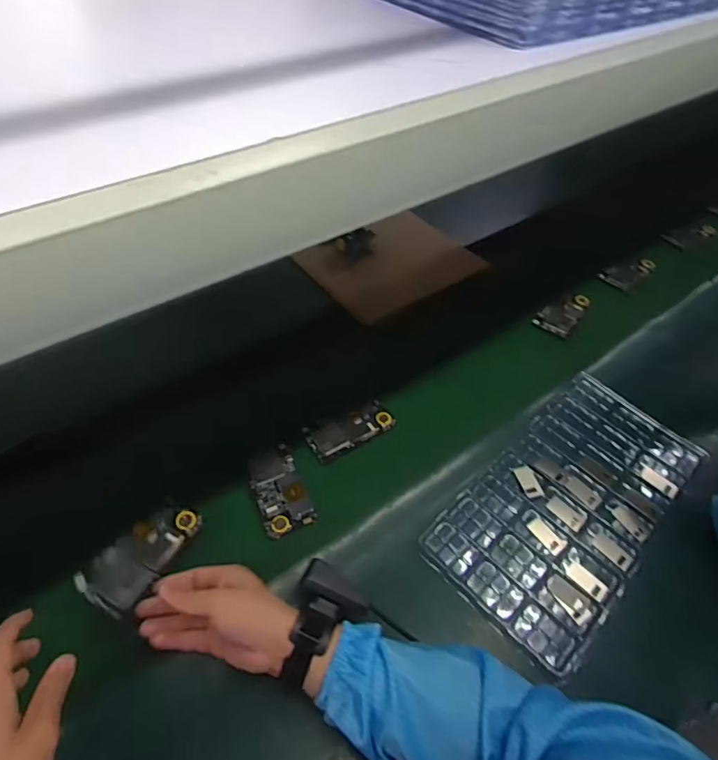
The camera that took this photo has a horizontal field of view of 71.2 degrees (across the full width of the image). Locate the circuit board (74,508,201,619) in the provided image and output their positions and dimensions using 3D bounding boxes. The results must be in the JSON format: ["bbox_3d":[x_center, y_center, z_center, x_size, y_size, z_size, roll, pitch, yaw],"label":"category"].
[{"bbox_3d":[-0.227,0.183,0.529,0.068,0.010,0.122,30,53,21],"label":"circuit board"}]

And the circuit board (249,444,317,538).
[{"bbox_3d":[-0.101,0.139,0.635,0.060,0.005,0.113,-16,51,-18],"label":"circuit board"}]

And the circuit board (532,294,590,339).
[{"bbox_3d":[0.352,-0.117,0.871,0.065,0.012,0.112,27,55,26],"label":"circuit board"}]

